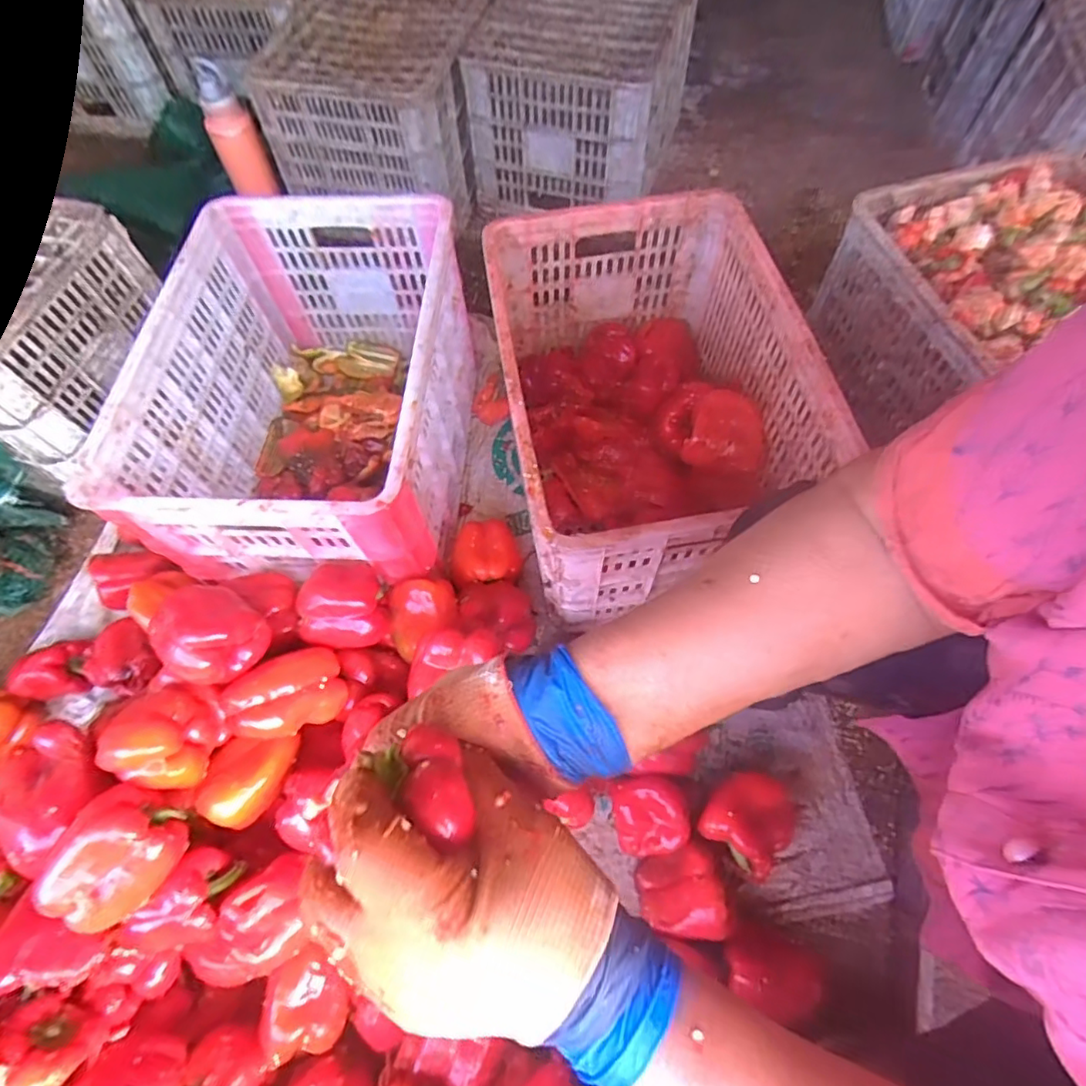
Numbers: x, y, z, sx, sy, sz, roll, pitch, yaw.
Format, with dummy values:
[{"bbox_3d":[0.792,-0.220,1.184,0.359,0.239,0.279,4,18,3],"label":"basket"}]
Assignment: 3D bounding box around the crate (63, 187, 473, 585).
[{"bbox_3d":[-0.305,-0.196,0.806,0.346,0.268,0.496,2,63,2],"label":"crate"}]

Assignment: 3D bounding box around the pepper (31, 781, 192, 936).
[{"bbox_3d":[-0.391,0.291,0.528,0.090,0.075,0.111,33,68,16],"label":"pepper"}]

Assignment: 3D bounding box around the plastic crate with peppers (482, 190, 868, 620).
[{"bbox_3d":[0.131,-0.182,0.791,0.350,0.270,0.497,-10,63,-4],"label":"plastic crate with peppers"}]

